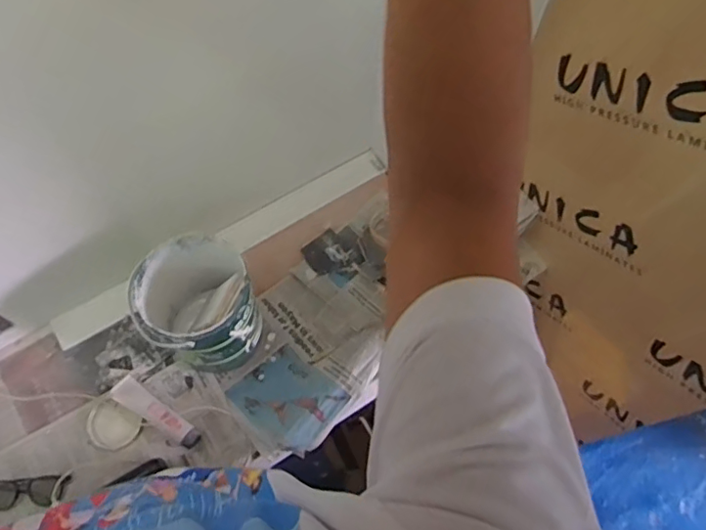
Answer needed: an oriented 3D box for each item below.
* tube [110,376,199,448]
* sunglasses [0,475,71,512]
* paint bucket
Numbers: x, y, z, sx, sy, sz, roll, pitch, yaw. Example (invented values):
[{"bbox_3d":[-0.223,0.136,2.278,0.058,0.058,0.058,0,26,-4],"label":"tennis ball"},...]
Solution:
[{"bbox_3d":[-0.332,0.250,0.937,0.176,0.029,0.043,33,71,13],"label":"tube"},{"bbox_3d":[-0.521,0.366,0.898,0.133,0.030,0.045,-6,67,-3],"label":"sunglasses"},{"bbox_3d":[-0.254,0.069,0.933,0.177,0.201,0.188,0,67,0],"label":"paint bucket"}]

